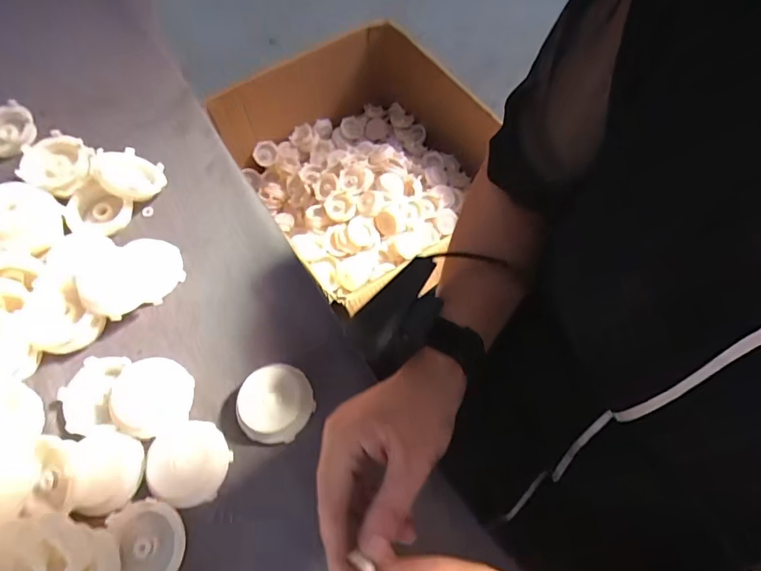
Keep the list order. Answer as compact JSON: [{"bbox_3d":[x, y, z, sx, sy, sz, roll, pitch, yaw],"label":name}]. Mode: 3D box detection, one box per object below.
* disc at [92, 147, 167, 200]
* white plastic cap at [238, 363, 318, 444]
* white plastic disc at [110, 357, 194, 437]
[{"bbox_3d":[-0.215,-0.095,0.405,0.053,0.015,0.053,25,36,-22],"label":"disc"},{"bbox_3d":[-0.075,0.082,0.335,0.052,0.020,0.053,-1,66,1],"label":"white plastic cap"},{"bbox_3d":[-0.164,0.080,0.340,0.052,0.017,0.054,-1,66,1],"label":"white plastic disc"}]

